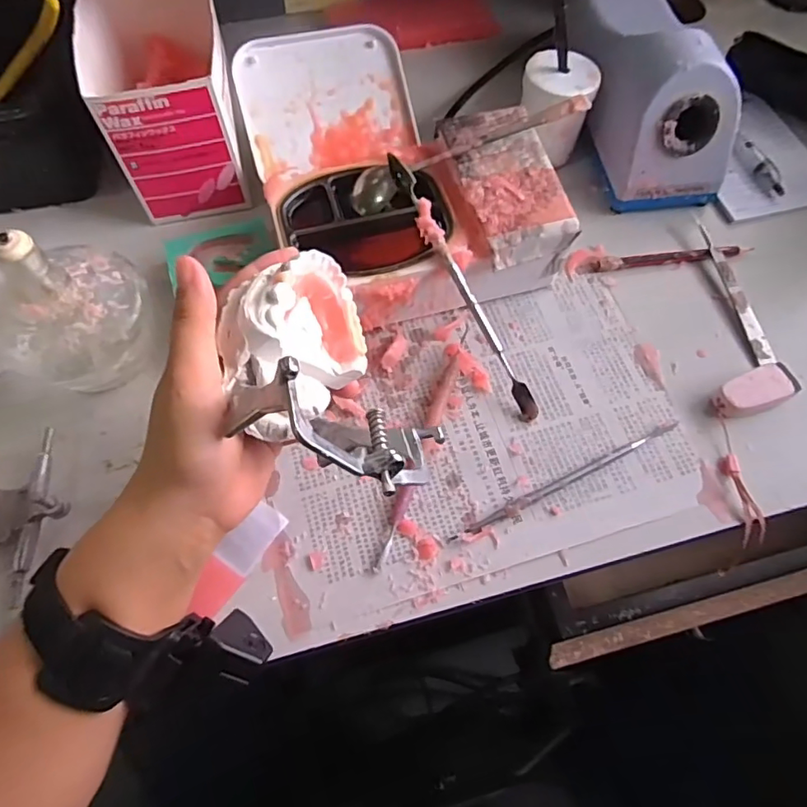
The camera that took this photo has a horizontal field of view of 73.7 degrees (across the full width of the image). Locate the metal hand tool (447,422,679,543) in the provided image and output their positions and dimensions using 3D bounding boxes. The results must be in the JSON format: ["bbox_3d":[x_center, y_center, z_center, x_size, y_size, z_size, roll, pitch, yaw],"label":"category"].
[{"bbox_3d":[0.104,0.046,0.334,0.169,0.008,0.006,-25,68,-12],"label":"metal hand tool"}]

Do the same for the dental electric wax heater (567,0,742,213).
[{"bbox_3d":[0.189,-0.264,0.427,0.088,0.089,0.213,-5,65,-3],"label":"dental electric wax heater"}]

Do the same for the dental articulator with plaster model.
[{"bbox_3d":[-0.037,-0.009,0.244,0.076,0.063,0.129,-16,48,-8],"label":"dental articulator with plaster model"}]

